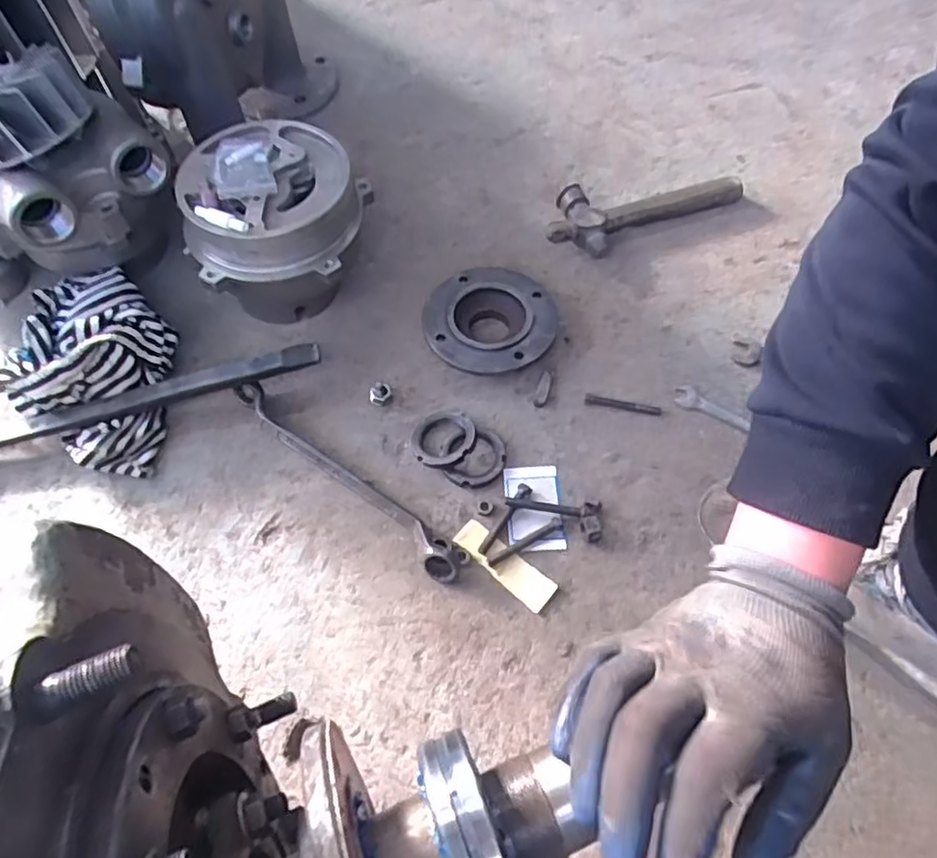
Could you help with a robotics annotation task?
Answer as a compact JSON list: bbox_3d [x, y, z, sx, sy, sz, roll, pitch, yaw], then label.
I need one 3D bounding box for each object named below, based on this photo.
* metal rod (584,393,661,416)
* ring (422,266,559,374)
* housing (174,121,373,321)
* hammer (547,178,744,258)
[{"bbox_3d":[0.170,-0.026,0.701,0.083,0.005,0.013,10,60,6],"label":"metal rod"},{"bbox_3d":[0.024,-0.121,0.740,0.150,0.044,0.141,0,60,0],"label":"ring"},{"bbox_3d":[-0.211,-0.226,0.727,0.187,0.163,0.186,-3,60,0],"label":"housing"},{"bbox_3d":[0.228,-0.306,0.844,0.279,0.035,0.111,-24,63,-13],"label":"hammer"}]

